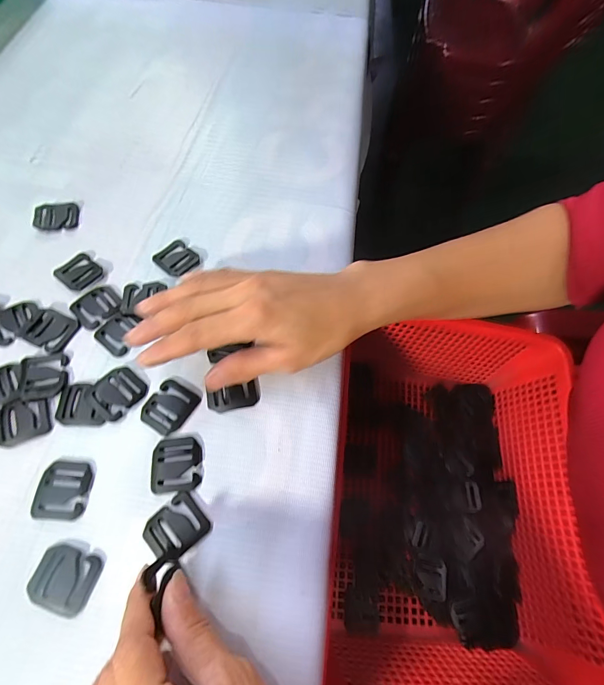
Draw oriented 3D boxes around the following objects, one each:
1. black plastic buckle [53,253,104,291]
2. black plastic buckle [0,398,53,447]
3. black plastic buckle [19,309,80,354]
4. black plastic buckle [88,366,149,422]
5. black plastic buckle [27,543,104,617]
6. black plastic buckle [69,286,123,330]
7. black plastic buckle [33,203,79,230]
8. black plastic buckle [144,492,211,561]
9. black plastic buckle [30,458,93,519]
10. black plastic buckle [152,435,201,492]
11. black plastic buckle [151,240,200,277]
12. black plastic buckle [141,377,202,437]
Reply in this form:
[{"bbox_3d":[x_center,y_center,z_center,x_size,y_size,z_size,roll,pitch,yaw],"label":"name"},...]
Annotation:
[{"bbox_3d":[-0.185,-0.058,0.299,0.035,0.004,0.029,36,69,14],"label":"black plastic buckle"},{"bbox_3d":[-0.194,0.053,0.247,0.036,0.004,0.030,-19,67,-10],"label":"black plastic buckle"},{"bbox_3d":[-0.194,-0.010,0.276,0.034,0.004,0.030,24,67,9],"label":"black plastic buckle"},{"bbox_3d":[-0.131,0.035,0.255,0.030,0.008,0.033,42,71,16],"label":"black plastic buckle"},{"bbox_3d":[-0.140,0.138,0.211,0.036,0.004,0.031,18,66,7],"label":"black plastic buckle"},{"bbox_3d":[-0.164,-0.030,0.286,0.034,0.004,0.032,-41,73,-18],"label":"black plastic buckle"},{"bbox_3d":[-0.222,-0.114,0.325,0.035,0.006,0.030,-12,66,-7],"label":"black plastic buckle"},{"bbox_3d":[-0.078,0.115,0.223,0.033,0.006,0.030,-40,72,-18],"label":"black plastic buckle"},{"bbox_3d":[-0.154,0.094,0.231,0.031,0.005,0.035,3,65,0],"label":"black plastic buckle"},{"bbox_3d":[-0.084,0.081,0.239,0.031,0.004,0.034,-6,65,-4],"label":"black plastic buckle"},{"bbox_3d":[-0.107,-0.072,0.307,0.037,0.006,0.030,38,70,15],"label":"black plastic buckle"},{"bbox_3d":[-0.094,0.044,0.254,0.031,0.004,0.036,33,68,13],"label":"black plastic buckle"}]

